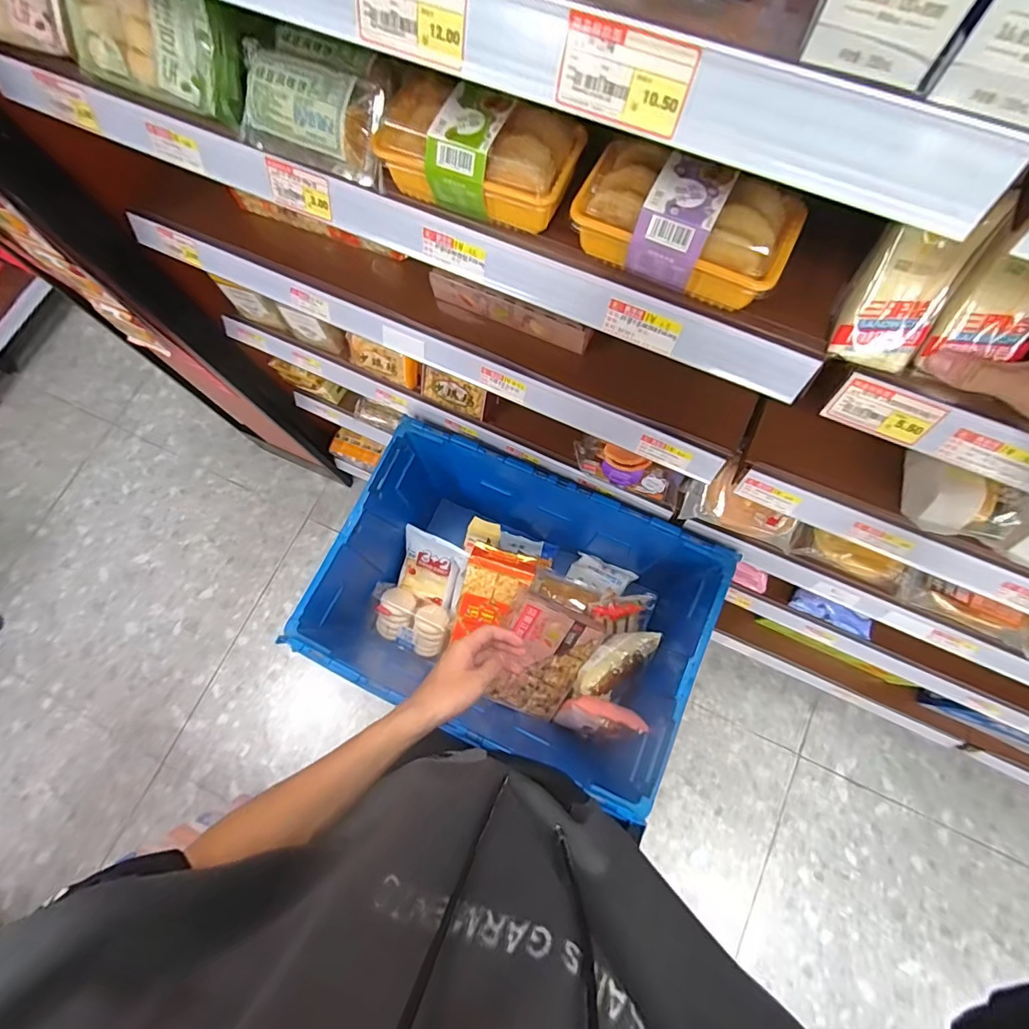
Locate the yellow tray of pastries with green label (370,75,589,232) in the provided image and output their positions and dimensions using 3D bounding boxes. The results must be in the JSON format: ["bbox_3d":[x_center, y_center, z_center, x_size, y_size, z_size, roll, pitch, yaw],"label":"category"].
[{"bbox_3d":[-0.030,-0.290,0.400,0.156,0.058,0.078,21,77,8],"label":"yellow tray of pastries with green label"}]

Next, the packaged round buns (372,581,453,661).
[{"bbox_3d":[-0.204,0.210,0.973,0.163,0.066,0.100,24,78,9],"label":"packaged round buns"}]

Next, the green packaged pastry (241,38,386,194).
[{"bbox_3d":[-0.175,-0.350,0.433,0.159,0.055,0.059,27,78,9],"label":"green packaged pastry"}]

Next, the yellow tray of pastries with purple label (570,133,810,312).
[{"bbox_3d":[0.125,-0.214,0.370,0.154,0.059,0.075,21,77,8],"label":"yellow tray of pastries with purple label"}]

